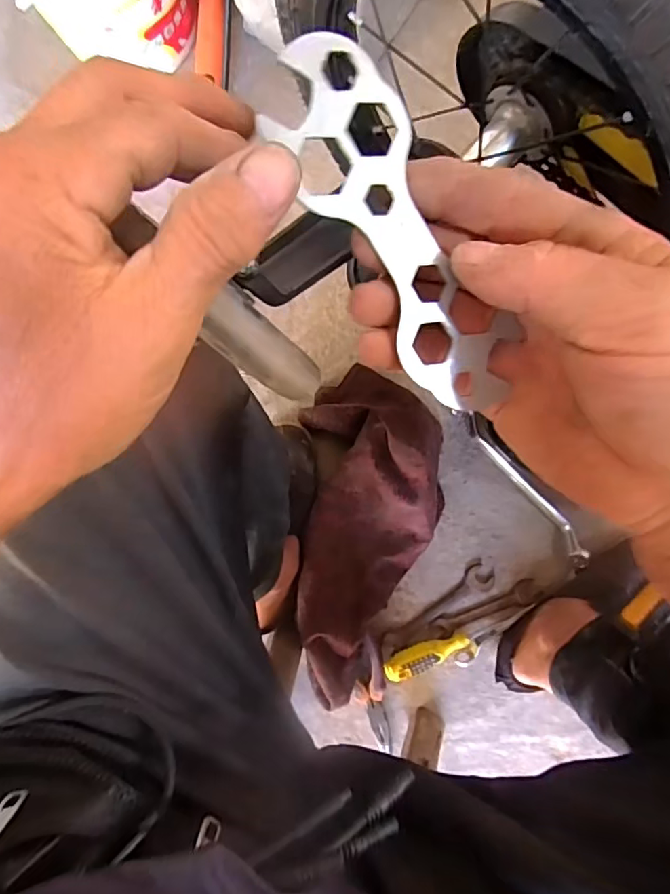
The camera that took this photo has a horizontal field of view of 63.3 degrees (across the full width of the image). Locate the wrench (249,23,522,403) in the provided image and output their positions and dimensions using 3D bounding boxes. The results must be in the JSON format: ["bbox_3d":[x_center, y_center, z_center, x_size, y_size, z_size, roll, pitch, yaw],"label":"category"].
[{"bbox_3d":[0.022,-0.066,0.177,0.042,0.007,0.125,-31,107,1],"label":"wrench"}]

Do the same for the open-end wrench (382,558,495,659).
[{"bbox_3d":[0.127,0.208,0.693,0.169,0.008,0.038,-37,87,1],"label":"open-end wrench"}]

